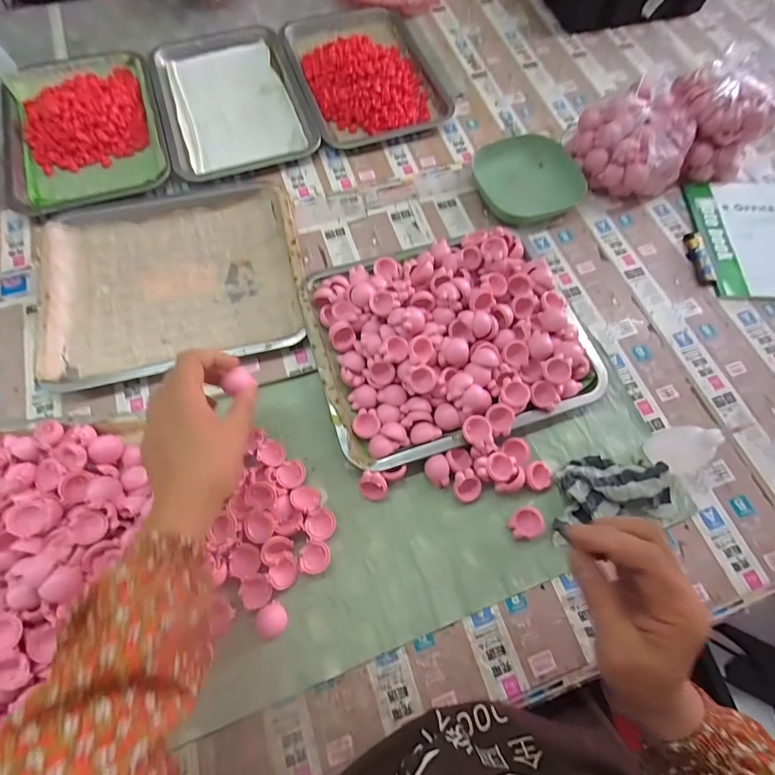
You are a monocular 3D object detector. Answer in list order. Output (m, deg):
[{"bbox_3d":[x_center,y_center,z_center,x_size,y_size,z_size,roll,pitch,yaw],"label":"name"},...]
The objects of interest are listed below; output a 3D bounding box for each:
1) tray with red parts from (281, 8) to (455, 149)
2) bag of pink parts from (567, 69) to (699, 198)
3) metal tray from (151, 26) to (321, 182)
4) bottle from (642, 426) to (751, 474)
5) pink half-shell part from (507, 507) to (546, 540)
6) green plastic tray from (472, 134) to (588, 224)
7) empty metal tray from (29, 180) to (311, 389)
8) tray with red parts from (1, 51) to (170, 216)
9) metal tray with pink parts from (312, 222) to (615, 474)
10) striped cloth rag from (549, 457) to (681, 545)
[{"bbox_3d":[-0.043,-0.533,0.673,0.215,0.030,0.321,-18,70,-7],"label":"tray with red parts"},{"bbox_3d":[0.339,-0.343,0.574,0.135,0.091,0.135,-20,70,-8],"label":"bag of pink parts"},{"bbox_3d":[-0.251,-0.469,0.648,0.211,0.018,0.317,-19,70,-8],"label":"metal tray"},{"bbox_3d":[0.297,0.061,0.405,0.034,0.092,0.039,1,69,0],"label":"bottle"},{"bbox_3d":[0.139,0.137,0.409,0.030,0.021,0.028,0,69,0],"label":"pink half-shell part"},{"bbox_3d":[0.199,-0.307,0.591,0.139,0.027,0.151,-18,70,-7],"label":"green plastic tray"},{"bbox_3d":[-0.273,-0.146,0.521,0.306,0.023,0.270,-12,69,-5],"label":"empty metal tray"},{"bbox_3d":[-0.454,-0.394,0.609,0.216,0.029,0.291,-18,70,-7],"label":"tray with red parts"},{"bbox_3d":[0.073,-0.061,0.474,0.302,0.055,0.253,-16,70,-7],"label":"metal tray with pink parts"},{"bbox_3d":[0.228,0.106,0.418,0.132,0.031,0.073,-12,69,-5],"label":"striped cloth rag"}]

